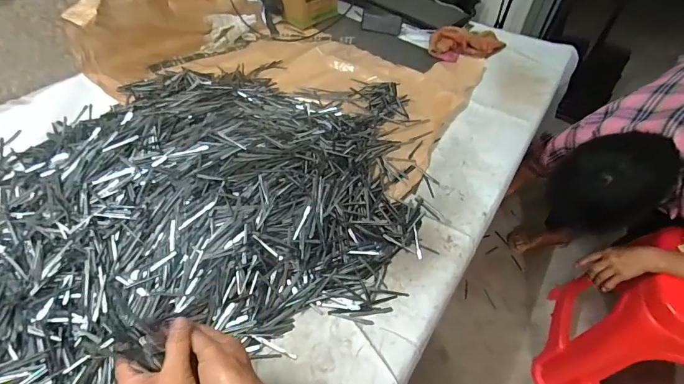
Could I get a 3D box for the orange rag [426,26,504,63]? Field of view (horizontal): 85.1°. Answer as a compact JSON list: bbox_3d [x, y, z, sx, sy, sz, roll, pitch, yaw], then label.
[{"bbox_3d":[0.381,-0.446,1.113,0.240,0.056,0.114,-3,47,-5],"label":"orange rag"}]

